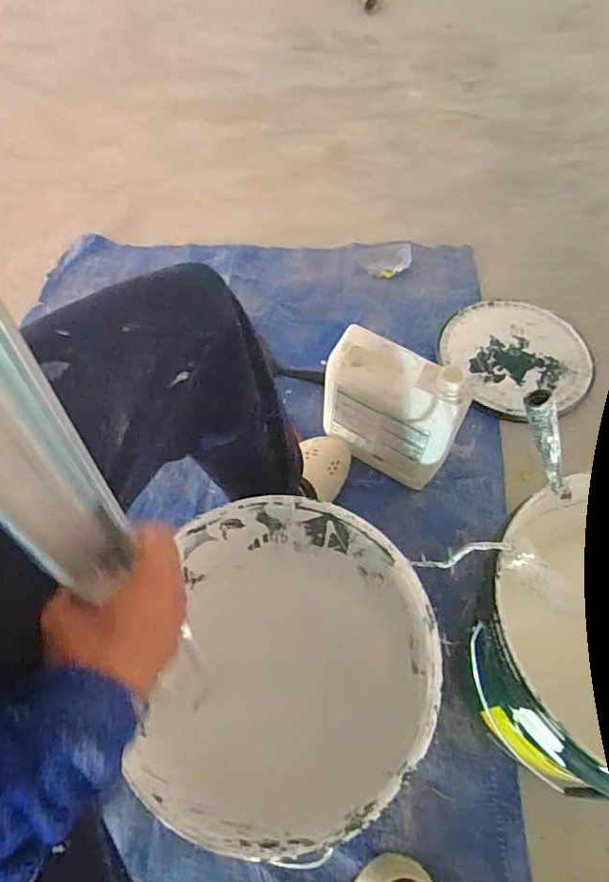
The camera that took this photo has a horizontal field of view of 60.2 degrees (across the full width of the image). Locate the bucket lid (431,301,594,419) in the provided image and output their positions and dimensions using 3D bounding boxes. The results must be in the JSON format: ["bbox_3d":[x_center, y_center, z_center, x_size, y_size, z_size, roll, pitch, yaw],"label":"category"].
[{"bbox_3d":[0.430,-0.174,1.056,0.293,0.017,0.288,0,57,0],"label":"bucket lid"}]

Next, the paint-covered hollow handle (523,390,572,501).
[{"bbox_3d":[0.241,0.011,0.515,0.023,0.139,0.019,10,51,44],"label":"paint-covered hollow handle"}]

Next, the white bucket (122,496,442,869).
[{"bbox_3d":[-0.011,0.260,0.588,0.279,0.267,0.301,3,59,2],"label":"white bucket"}]

